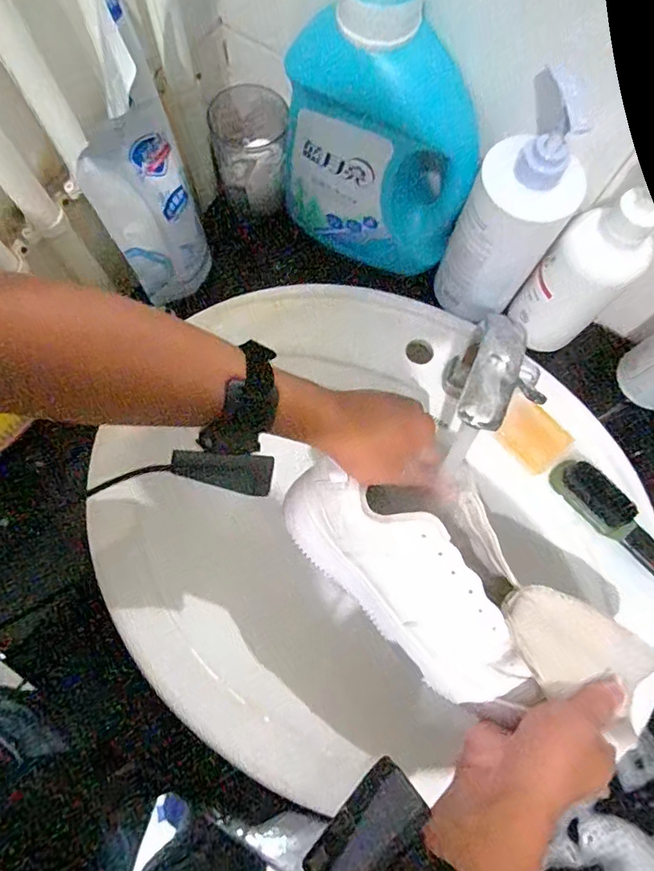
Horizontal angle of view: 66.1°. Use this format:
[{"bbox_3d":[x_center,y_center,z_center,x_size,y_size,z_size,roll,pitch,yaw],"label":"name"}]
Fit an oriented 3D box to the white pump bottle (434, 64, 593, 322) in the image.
[{"bbox_3d":[0.154,-0.180,0.426,0.077,0.204,0.078,1,74,-2],"label":"white pump bottle"}]

